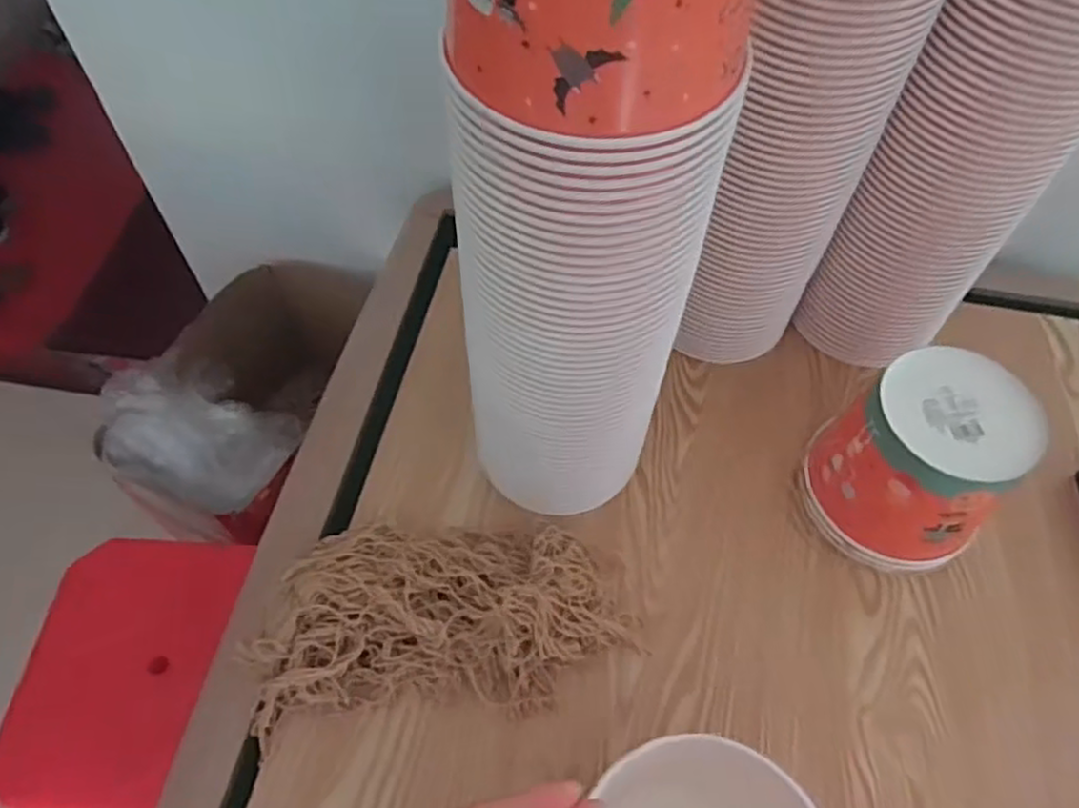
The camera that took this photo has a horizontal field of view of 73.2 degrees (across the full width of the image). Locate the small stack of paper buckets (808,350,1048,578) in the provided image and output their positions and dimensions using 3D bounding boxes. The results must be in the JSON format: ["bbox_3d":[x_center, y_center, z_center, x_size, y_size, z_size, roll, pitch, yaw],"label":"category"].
[{"bbox_3d":[0.329,0.051,0.647,0.138,0.159,0.134,38,65,20],"label":"small stack of paper buckets"}]

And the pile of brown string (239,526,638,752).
[{"bbox_3d":[-0.077,0.175,0.613,0.318,0.066,0.156,-5,58,-4],"label":"pile of brown string"}]

